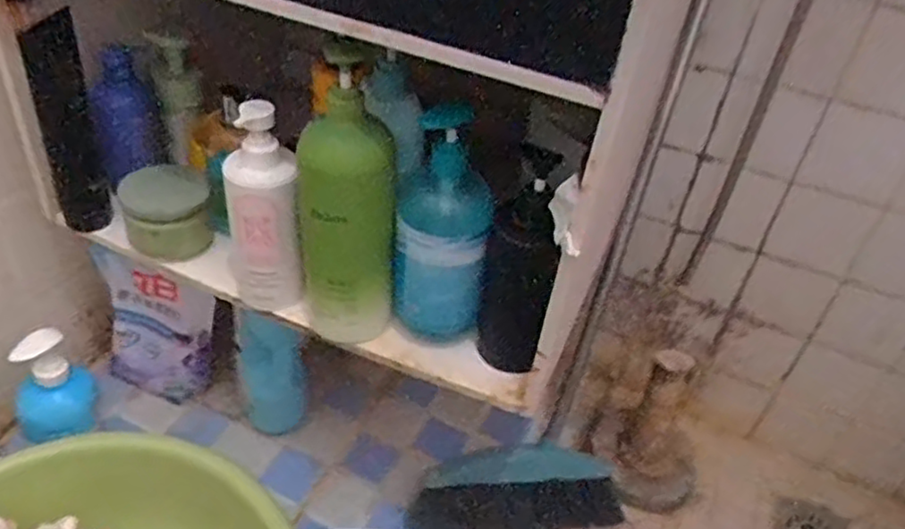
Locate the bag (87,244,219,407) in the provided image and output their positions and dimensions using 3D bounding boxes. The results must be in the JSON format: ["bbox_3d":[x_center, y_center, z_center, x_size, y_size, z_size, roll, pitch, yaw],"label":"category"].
[{"bbox_3d":[-0.395,0.088,0.888,0.167,0.184,0.060,15,39,9],"label":"bag"}]

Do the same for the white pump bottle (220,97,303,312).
[{"bbox_3d":[-0.165,-0.043,0.588,0.055,0.190,0.053,-9,41,-20],"label":"white pump bottle"}]

